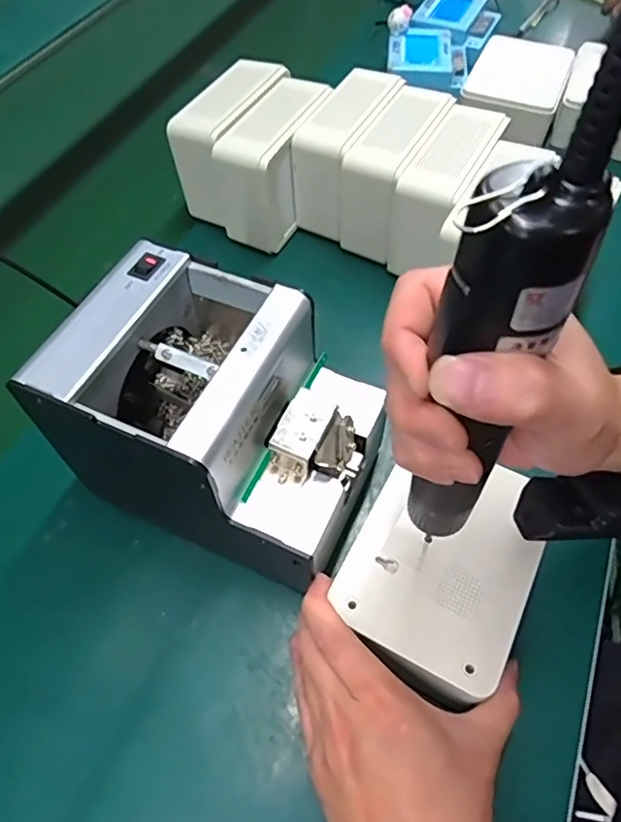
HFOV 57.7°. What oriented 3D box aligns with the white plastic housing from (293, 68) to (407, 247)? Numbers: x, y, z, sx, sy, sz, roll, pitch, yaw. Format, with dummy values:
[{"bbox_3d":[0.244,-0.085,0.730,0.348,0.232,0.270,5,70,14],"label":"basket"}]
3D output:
[{"bbox_3d":[0.036,-0.250,0.556,0.058,0.108,0.131,23,60,17],"label":"white plastic housing"}]

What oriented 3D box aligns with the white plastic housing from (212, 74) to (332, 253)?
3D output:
[{"bbox_3d":[-0.034,-0.236,0.553,0.064,0.113,0.140,20,60,14],"label":"white plastic housing"}]

